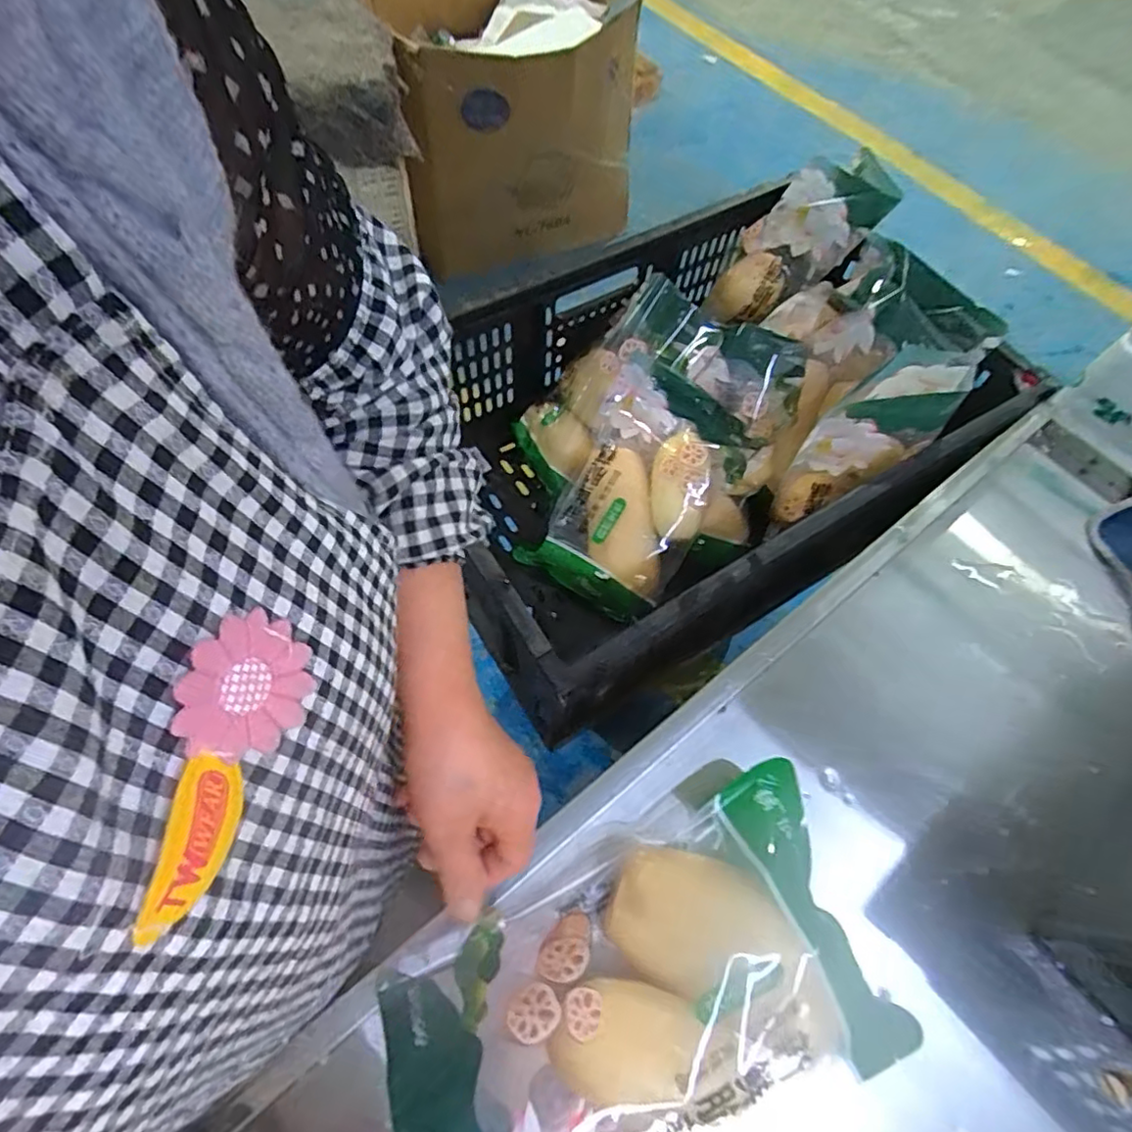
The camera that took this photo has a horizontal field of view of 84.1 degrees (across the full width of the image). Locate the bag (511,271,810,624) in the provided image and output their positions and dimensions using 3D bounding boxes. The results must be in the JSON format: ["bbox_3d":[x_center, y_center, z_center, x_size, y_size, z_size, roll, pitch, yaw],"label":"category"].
[{"bbox_3d":[0.081,-0.133,0.714,0.284,0.093,0.344,31,93,15],"label":"bag"}]

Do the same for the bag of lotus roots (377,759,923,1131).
[{"bbox_3d":[0.045,0.237,0.351,0.272,0.088,0.159,-17,63,-10],"label":"bag of lotus roots"}]

